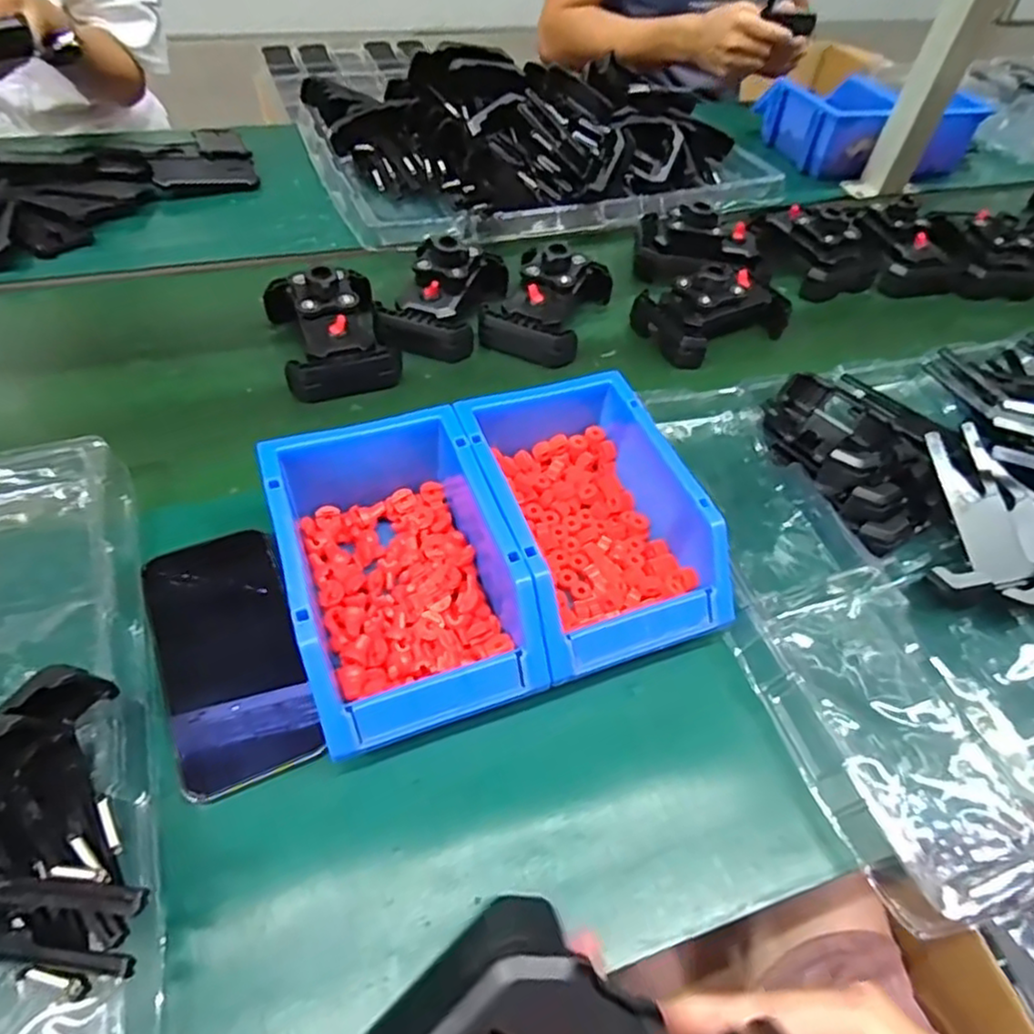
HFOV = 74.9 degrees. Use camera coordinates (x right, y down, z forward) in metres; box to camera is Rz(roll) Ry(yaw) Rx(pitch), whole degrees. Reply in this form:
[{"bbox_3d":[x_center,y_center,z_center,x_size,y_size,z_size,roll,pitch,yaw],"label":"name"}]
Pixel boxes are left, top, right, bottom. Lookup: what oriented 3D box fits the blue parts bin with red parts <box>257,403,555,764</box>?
[{"bbox_3d":[-0.068,0.034,0.396,0.119,0.085,0.176,-14,54,-16],"label":"blue parts bin with red parts"}]

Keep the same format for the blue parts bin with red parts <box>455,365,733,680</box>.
[{"bbox_3d":[0.043,0.004,0.431,0.117,0.084,0.179,-15,54,-17],"label":"blue parts bin with red parts"}]

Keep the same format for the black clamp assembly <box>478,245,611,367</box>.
[{"bbox_3d":[0.026,-0.206,0.618,0.096,0.056,0.136,20,52,10],"label":"black clamp assembly"}]

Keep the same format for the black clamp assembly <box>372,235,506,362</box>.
[{"bbox_3d":[-0.065,-0.204,0.605,0.080,0.058,0.143,16,51,7],"label":"black clamp assembly"}]

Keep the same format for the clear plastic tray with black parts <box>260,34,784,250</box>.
[{"bbox_3d":[0.028,-0.451,0.783,0.510,0.101,0.320,-19,55,-20],"label":"clear plastic tray with black parts"}]

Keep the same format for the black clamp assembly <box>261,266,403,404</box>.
[{"bbox_3d":[-0.156,-0.161,0.566,0.093,0.057,0.119,-15,54,-17],"label":"black clamp assembly"}]

